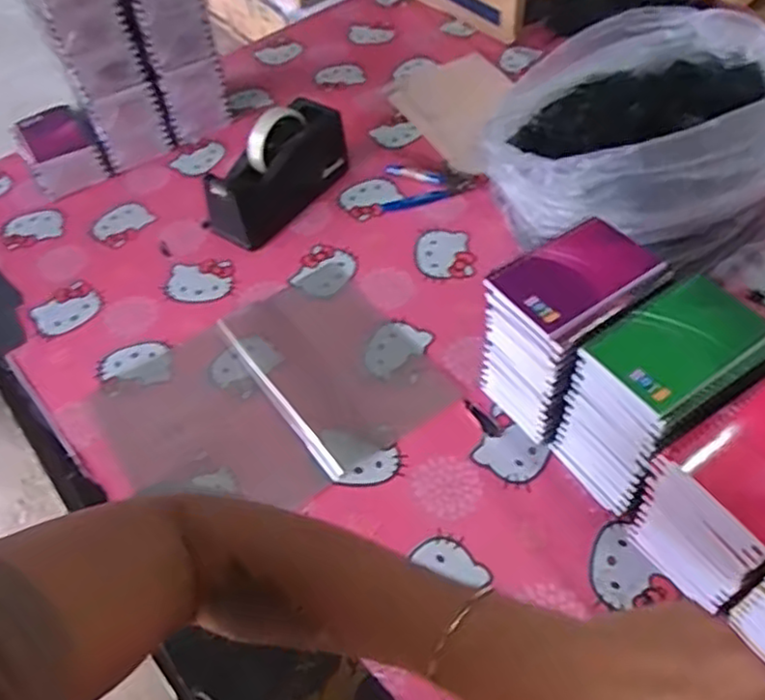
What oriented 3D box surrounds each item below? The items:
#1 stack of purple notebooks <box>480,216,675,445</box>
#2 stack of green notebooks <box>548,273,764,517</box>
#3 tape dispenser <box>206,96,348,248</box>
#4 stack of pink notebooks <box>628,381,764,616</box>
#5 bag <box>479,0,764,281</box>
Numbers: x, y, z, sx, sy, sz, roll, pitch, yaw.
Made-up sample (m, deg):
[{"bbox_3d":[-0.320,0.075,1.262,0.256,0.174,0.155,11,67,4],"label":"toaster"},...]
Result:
[{"bbox_3d":[0.177,-0.015,0.646,0.137,0.165,0.093,-31,55,-19],"label":"stack of purple notebooks"},{"bbox_3d":[0.235,0.045,0.593,0.129,0.168,0.101,-28,54,-16],"label":"stack of green notebooks"},{"bbox_3d":[-0.136,-0.229,0.872,0.078,0.117,0.189,28,59,24],"label":"tape dispenser"},{"bbox_3d":[0.276,0.117,0.537,0.136,0.162,0.092,-29,55,-17],"label":"stack of pink notebooks"},{"bbox_3d":[0.292,-0.246,0.809,0.320,0.180,0.293,2,52,7],"label":"bag"}]

